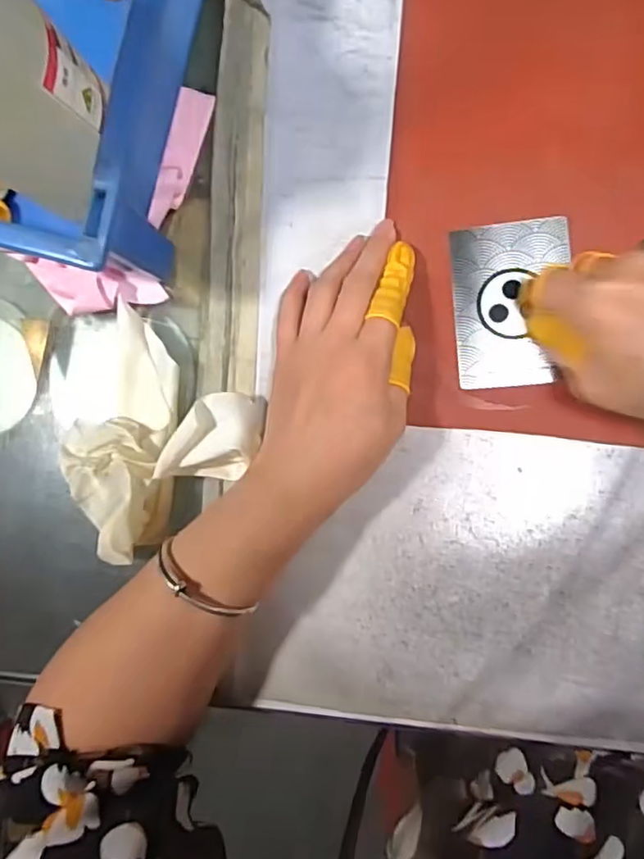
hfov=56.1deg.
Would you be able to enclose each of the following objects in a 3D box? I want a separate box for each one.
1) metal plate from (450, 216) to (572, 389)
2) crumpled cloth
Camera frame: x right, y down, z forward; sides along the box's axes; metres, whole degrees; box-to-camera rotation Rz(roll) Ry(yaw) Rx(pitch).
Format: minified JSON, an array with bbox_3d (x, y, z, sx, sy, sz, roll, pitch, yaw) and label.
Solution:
[{"bbox_3d":[0.102,-0.067,0.324,0.059,0.004,0.087,-3,88,9],"label":"metal plate"},{"bbox_3d":[-0.107,0.000,0.348,0.113,0.042,0.110,41,95,8],"label":"crumpled cloth"}]

